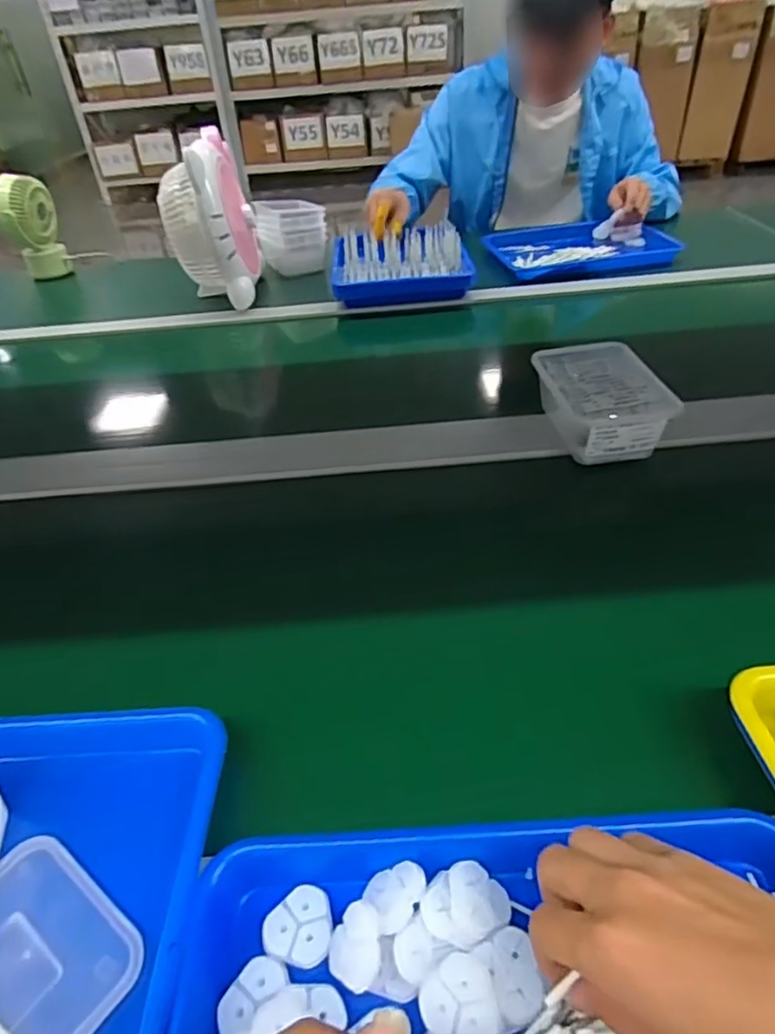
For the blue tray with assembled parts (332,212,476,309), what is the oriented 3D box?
[{"bbox_3d":[0.024,-0.459,1.101,0.247,0.096,0.144,-6,40,0],"label":"blue tray with assembled parts"}]

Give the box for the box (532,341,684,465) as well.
[{"bbox_3d":[0.235,-0.131,0.680,0.120,0.063,0.163,-6,40,-1],"label":"box"}]

